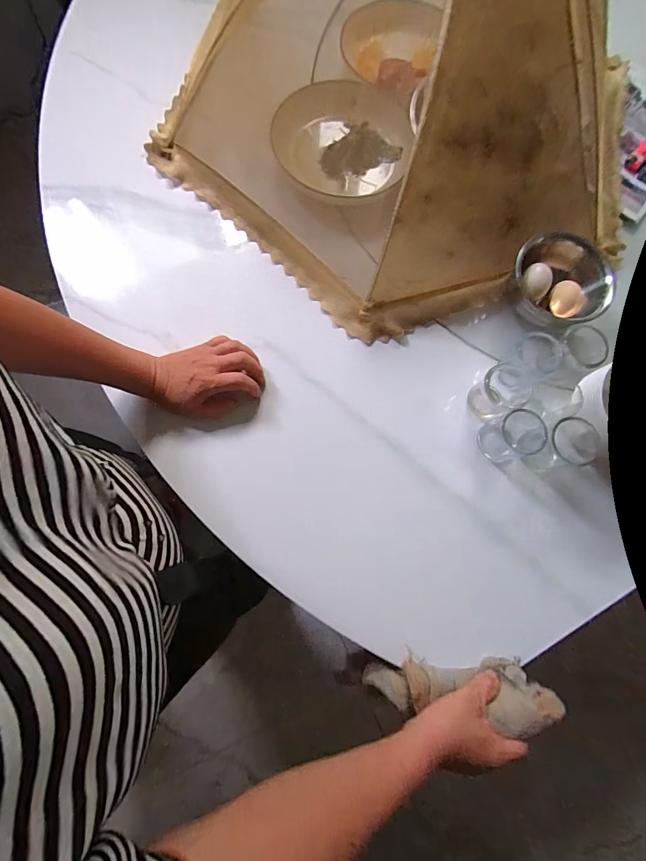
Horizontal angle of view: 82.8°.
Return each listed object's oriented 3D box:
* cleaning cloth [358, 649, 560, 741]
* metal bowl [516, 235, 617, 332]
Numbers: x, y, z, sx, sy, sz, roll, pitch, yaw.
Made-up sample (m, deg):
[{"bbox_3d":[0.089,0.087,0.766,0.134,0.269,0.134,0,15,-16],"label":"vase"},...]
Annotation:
[{"bbox_3d":[0.146,0.280,0.395,0.198,0.043,0.059,1,74,11],"label":"cleaning cloth"},{"bbox_3d":[0.314,-0.196,0.494,0.122,0.051,0.116,1,78,-4],"label":"metal bowl"}]

